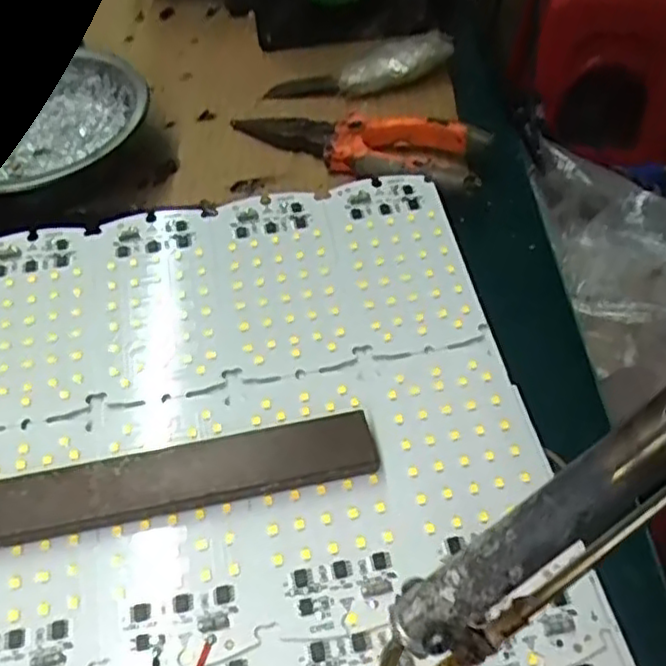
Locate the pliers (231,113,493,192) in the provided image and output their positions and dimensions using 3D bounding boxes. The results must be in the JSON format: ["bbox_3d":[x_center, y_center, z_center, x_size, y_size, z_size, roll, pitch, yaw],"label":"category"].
[{"bbox_3d":[0.012,-0.107,0.381,0.146,0.027,0.041,21,51,18],"label":"pliers"}]

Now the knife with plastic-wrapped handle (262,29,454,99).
[{"bbox_3d":[0.017,-0.160,0.426,0.115,0.020,0.029,-11,52,13],"label":"knife with plastic-wrapped handle"}]

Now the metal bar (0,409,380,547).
[{"bbox_3d":[-0.092,0.054,0.221,0.211,0.008,0.023,-10,62,-6],"label":"metal bar"}]

